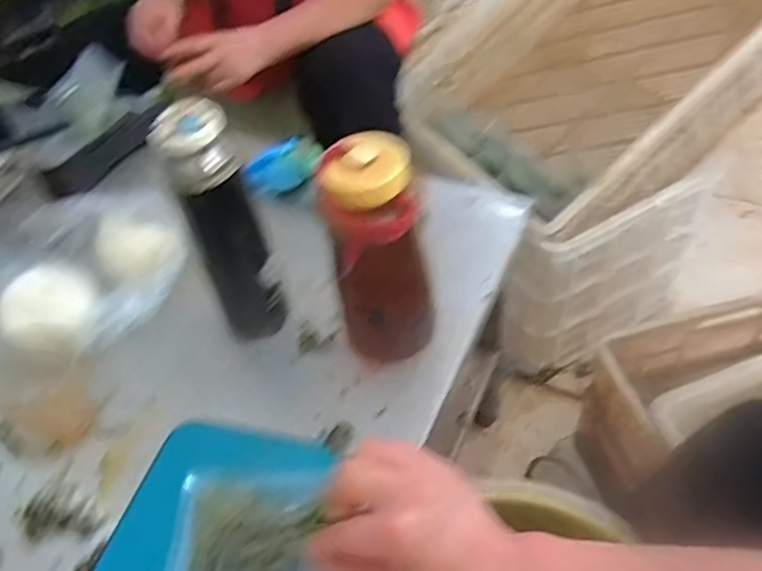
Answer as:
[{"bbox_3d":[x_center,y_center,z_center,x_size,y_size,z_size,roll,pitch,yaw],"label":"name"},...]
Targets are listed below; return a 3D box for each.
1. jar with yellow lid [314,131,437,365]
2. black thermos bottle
[{"bbox_3d":[-0.002,-0.026,0.537,0.076,0.183,0.079,-3,47,4],"label":"jar with yellow lid"},{"bbox_3d":[-0.130,-0.046,0.548,0.056,0.216,0.056,-25,50,-16],"label":"black thermos bottle"}]

